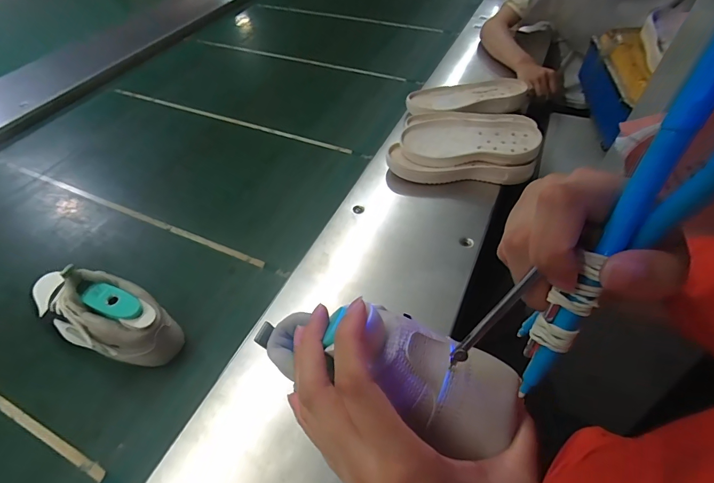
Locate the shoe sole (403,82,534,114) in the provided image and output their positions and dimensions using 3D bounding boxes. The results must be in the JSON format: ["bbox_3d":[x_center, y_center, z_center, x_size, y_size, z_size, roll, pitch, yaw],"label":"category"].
[{"bbox_3d":[0.234,-0.301,0.792,0.253,0.037,0.095,-2,49,2],"label":"shoe sole"}]

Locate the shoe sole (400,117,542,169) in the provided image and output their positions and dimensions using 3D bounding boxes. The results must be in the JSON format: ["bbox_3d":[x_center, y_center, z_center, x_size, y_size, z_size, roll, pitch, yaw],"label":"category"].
[{"bbox_3d":[0.193,-0.182,0.659,0.225,0.042,0.106,3,50,7],"label":"shoe sole"}]

